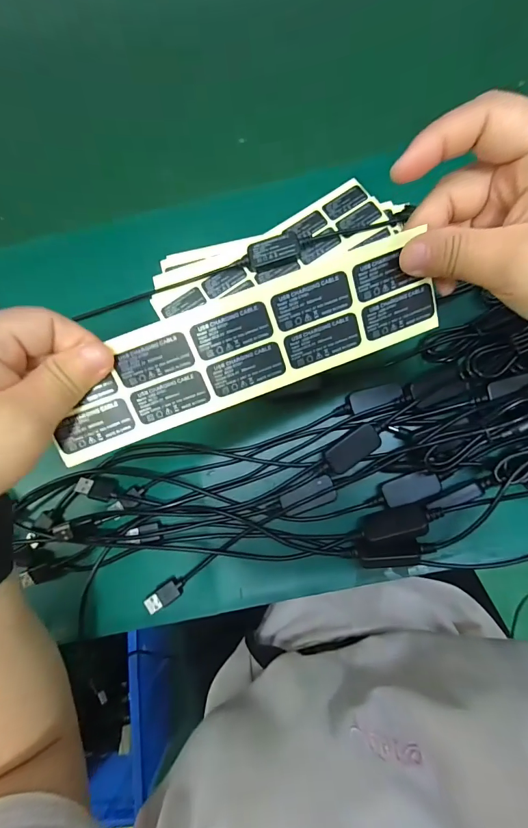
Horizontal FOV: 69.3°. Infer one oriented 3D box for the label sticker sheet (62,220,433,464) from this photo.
[{"bbox_3d":[-0.010,-0.030,0.188,0.193,0.005,0.047,-21,113,1],"label":"label sticker sheet"}]

